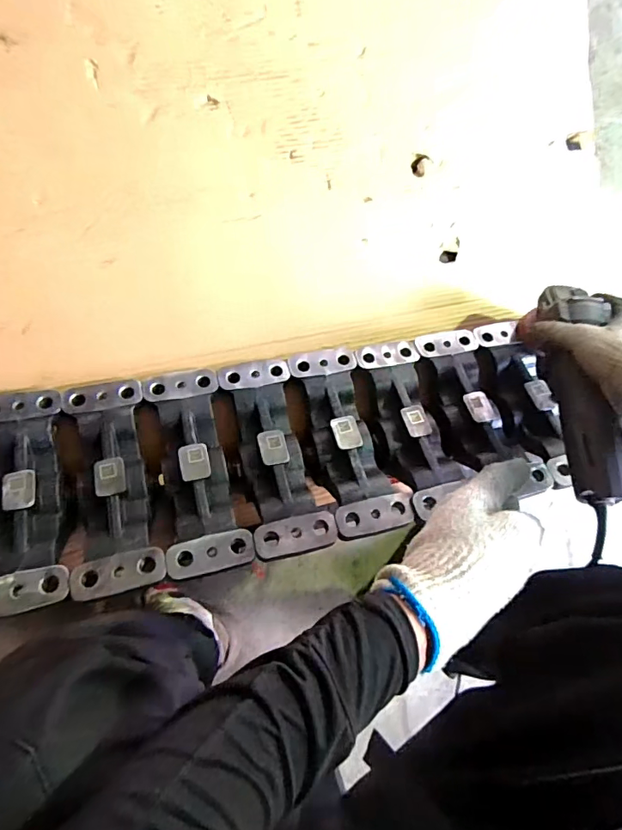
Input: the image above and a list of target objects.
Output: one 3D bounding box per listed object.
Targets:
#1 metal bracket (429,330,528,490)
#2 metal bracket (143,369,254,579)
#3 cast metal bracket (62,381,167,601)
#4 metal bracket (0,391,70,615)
[{"bbox_3d":[0.202,-0.008,0.575,0.076,0.031,0.222,-20,66,-3],"label":"metal bracket"},{"bbox_3d":[-0.120,0.053,0.510,0.076,0.038,0.219,-15,64,-3],"label":"metal bracket"},{"bbox_3d":[-0.201,0.068,0.494,0.078,0.038,0.220,-14,65,-3],"label":"cast metal bracket"},{"bbox_3d":[-0.283,0.078,0.478,0.077,0.035,0.217,-14,64,-3],"label":"metal bracket"}]

